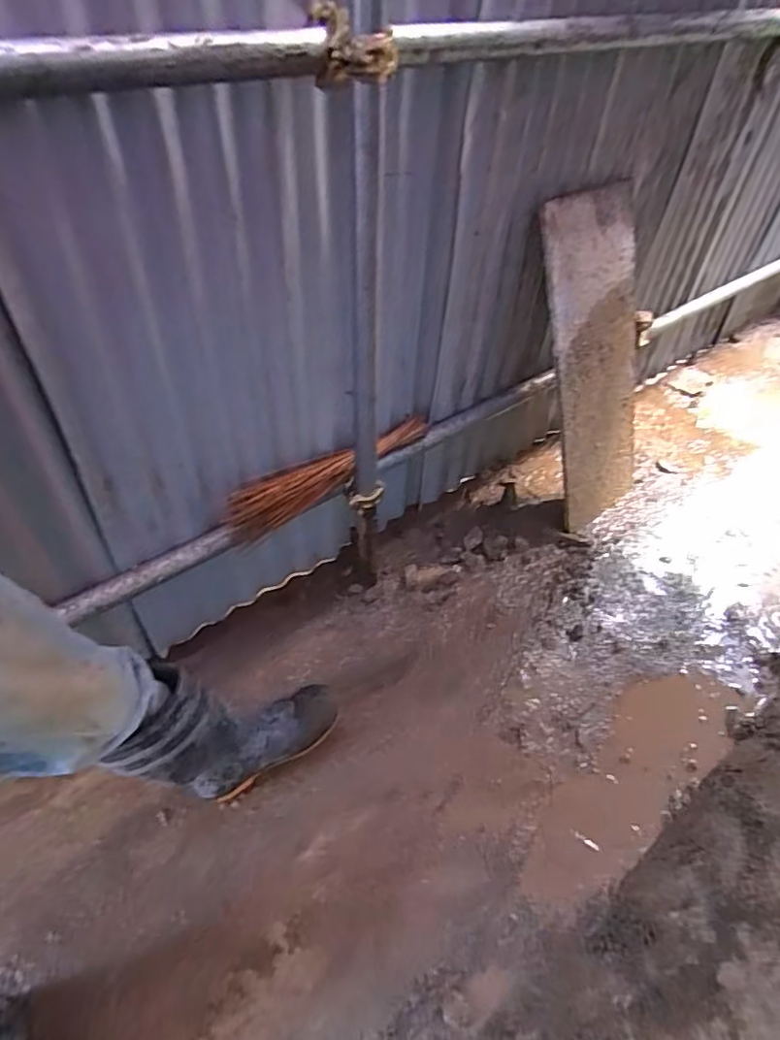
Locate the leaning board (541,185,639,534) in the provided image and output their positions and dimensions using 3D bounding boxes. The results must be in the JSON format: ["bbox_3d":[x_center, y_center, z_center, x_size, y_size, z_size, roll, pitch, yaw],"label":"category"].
[{"bbox_3d":[0.514,-0.375,1.455,0.339,0.793,0.041,-24,28,-28],"label":"leaning board"}]

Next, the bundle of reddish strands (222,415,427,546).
[{"bbox_3d":[-0.109,-0.094,1.213,0.505,0.087,0.088,-28,52,-28],"label":"bundle of reddish strands"}]

